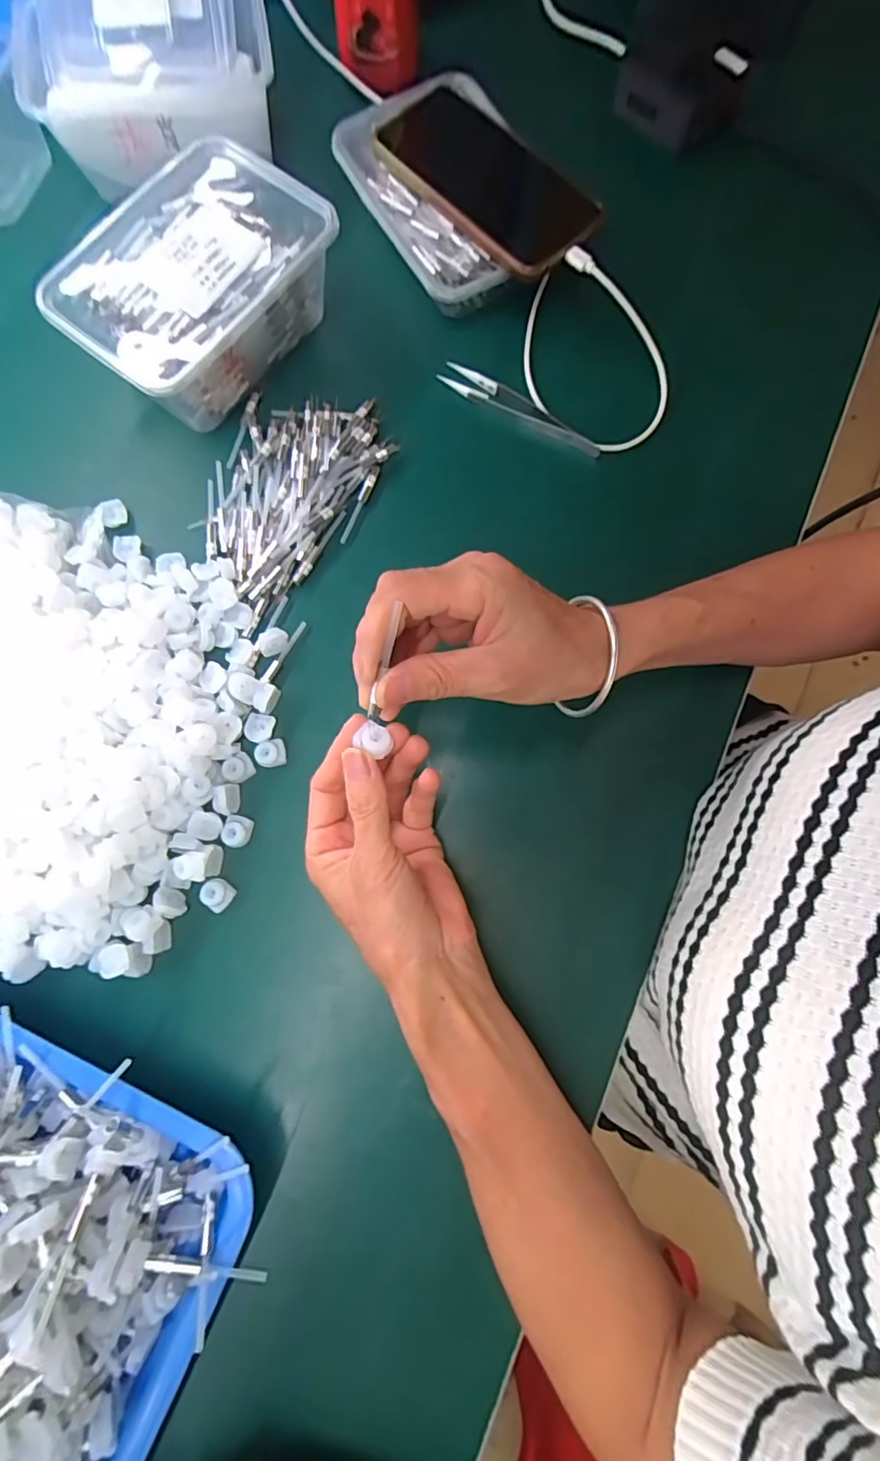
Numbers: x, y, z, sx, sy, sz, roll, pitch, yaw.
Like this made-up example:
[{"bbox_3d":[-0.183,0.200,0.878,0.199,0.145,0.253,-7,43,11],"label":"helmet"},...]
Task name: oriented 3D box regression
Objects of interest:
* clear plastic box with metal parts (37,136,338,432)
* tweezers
[{"bbox_3d":[-0.156,-0.287,0.363,0.120,0.062,0.170,37,80,7],"label":"clear plastic box with metal parts"},{"bbox_3d":[0.055,-0.224,0.381,0.124,0.010,0.017,33,80,6],"label":"tweezers"}]

